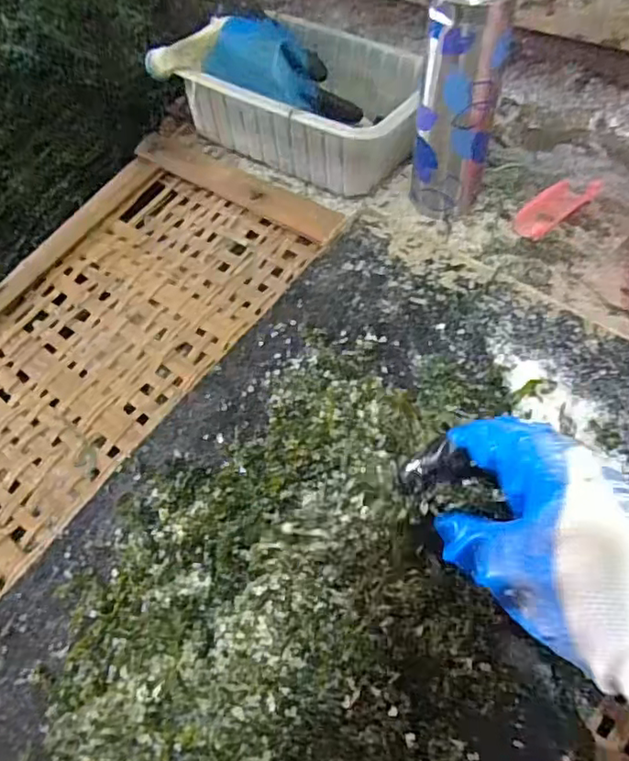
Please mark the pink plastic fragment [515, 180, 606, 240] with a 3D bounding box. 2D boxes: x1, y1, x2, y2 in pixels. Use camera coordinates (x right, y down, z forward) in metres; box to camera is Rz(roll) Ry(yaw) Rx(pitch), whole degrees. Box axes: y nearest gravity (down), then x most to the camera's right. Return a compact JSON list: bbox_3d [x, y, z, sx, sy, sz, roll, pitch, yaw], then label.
[{"bbox_3d":[0.228,-0.170,0.574,0.109,0.013,0.039,-34,59,-26],"label":"pink plastic fragment"}]

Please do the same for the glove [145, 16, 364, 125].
[{"bbox_3d":[-0.053,-0.318,0.603,0.213,0.061,0.068,14,50,-7],"label":"glove"}]

